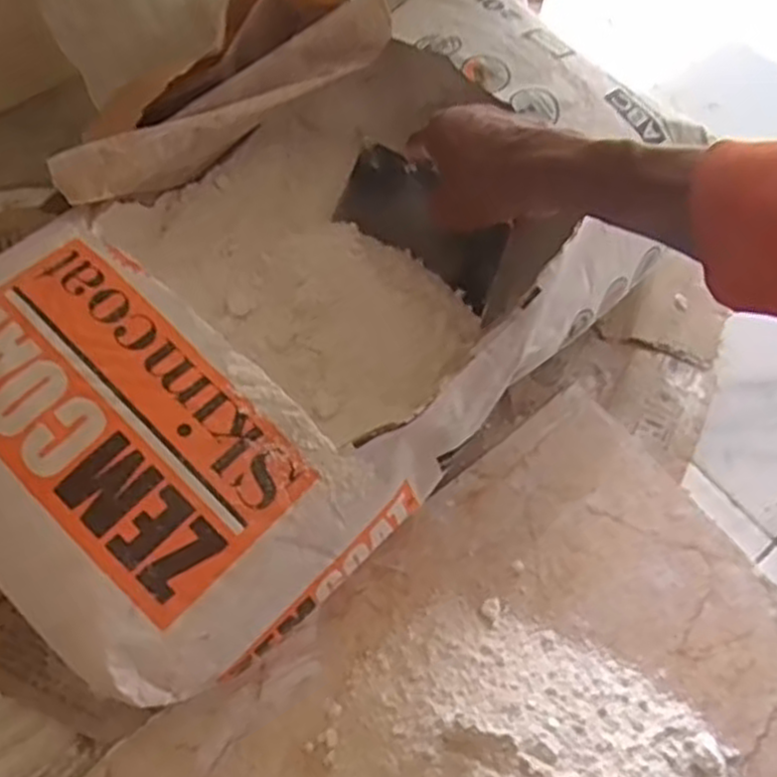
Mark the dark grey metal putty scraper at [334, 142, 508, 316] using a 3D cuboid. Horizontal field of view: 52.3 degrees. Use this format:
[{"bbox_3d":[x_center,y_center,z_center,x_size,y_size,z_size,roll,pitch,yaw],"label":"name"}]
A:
[{"bbox_3d":[0.023,-0.113,0.537,0.125,0.063,0.010,36,36,17],"label":"dark grey metal putty scraper"}]

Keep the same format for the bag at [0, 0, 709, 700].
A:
[{"bbox_3d":[-0.052,-0.057,0.512,0.281,0.152,0.463,41,67,15],"label":"bag"}]

